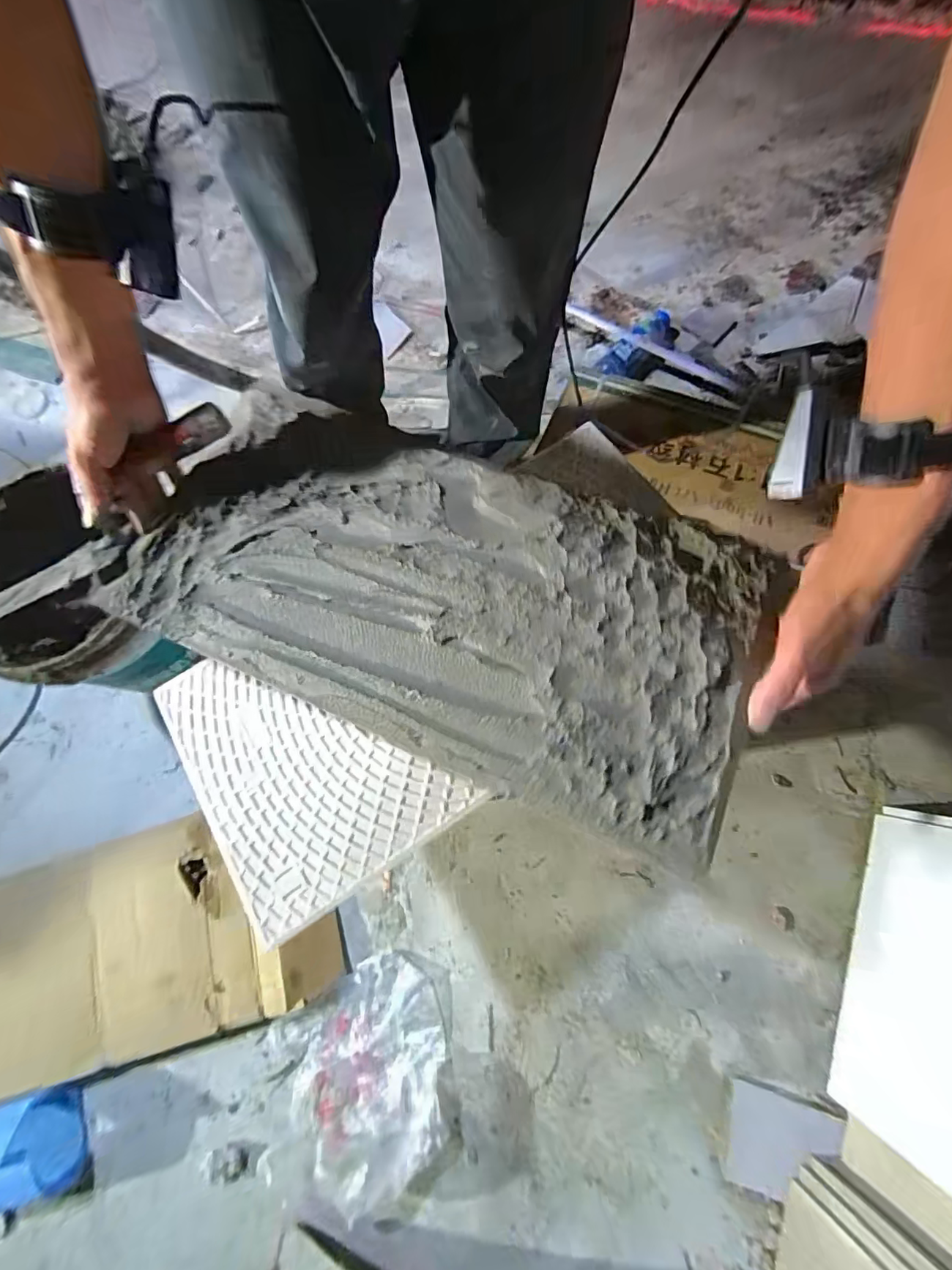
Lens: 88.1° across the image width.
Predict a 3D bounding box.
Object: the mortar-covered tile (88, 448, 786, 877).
[{"bbox_3d":[-0.040,-0.045,0.463,0.580,0.039,0.290,20,71,8],"label":"mortar-covered tile"}]

